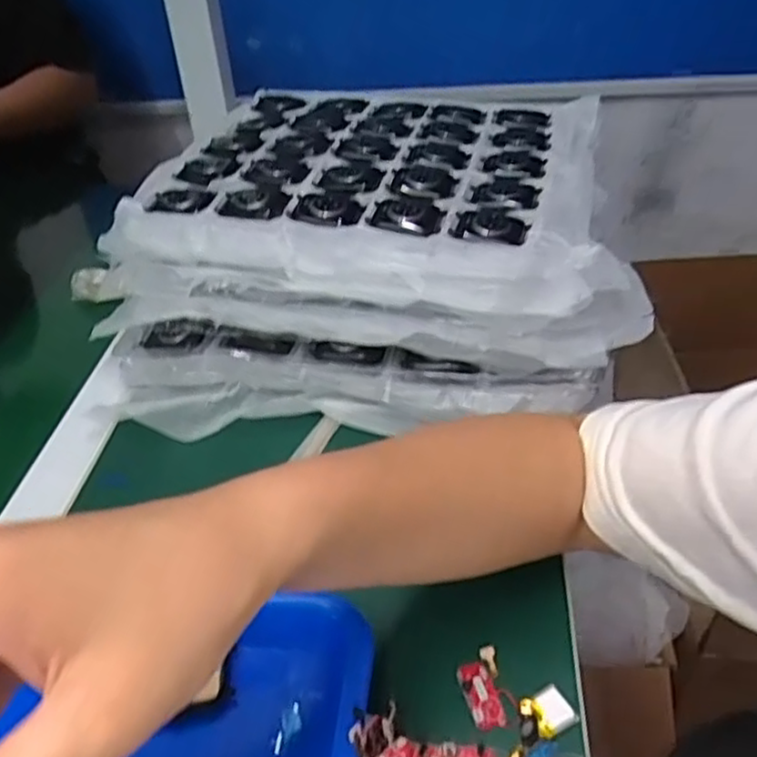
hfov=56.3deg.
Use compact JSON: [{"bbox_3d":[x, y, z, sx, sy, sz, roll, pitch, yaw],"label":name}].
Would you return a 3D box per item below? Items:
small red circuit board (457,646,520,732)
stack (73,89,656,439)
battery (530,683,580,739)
[{"bbox_3d":[0.050,0.144,0.331,0.022,0.006,0.035,-13,40,-10],"label":"small red circuit board"},{"bbox_3d":[-0.010,-0.096,0.515,0.349,0.116,0.268,0,39,6],"label":"stack"},{"bbox_3d":[0.078,0.150,0.320,0.018,0.004,0.019,-22,42,-20],"label":"battery"}]

